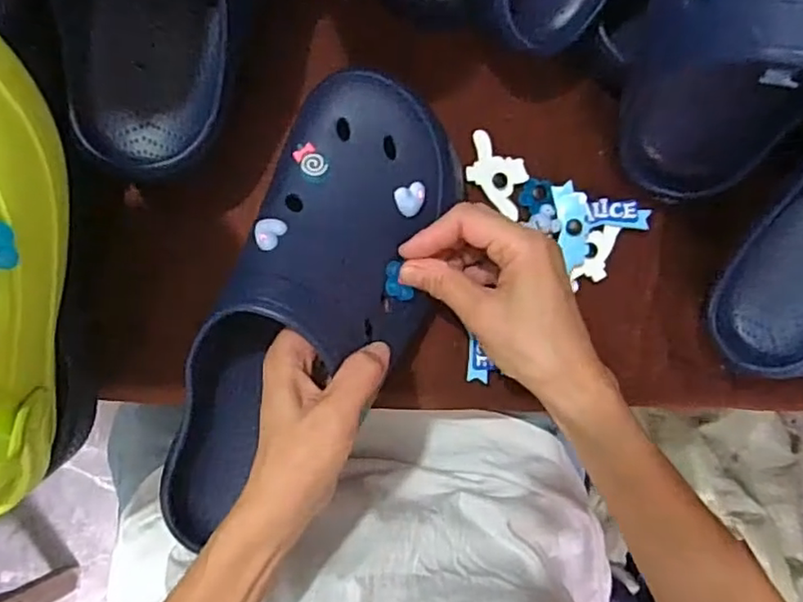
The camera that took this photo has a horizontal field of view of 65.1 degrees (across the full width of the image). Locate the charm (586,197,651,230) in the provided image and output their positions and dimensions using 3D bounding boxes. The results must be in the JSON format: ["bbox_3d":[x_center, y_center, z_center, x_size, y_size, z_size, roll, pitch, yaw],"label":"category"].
[{"bbox_3d":[0.147,-0.059,0.429,0.043,0.005,0.021,-1,92,-6],"label":"charm"}]

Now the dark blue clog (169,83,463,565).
[{"bbox_3d":[-0.052,0.012,0.364,0.121,0.091,0.284,29,93,-6],"label":"dark blue clog"}]

